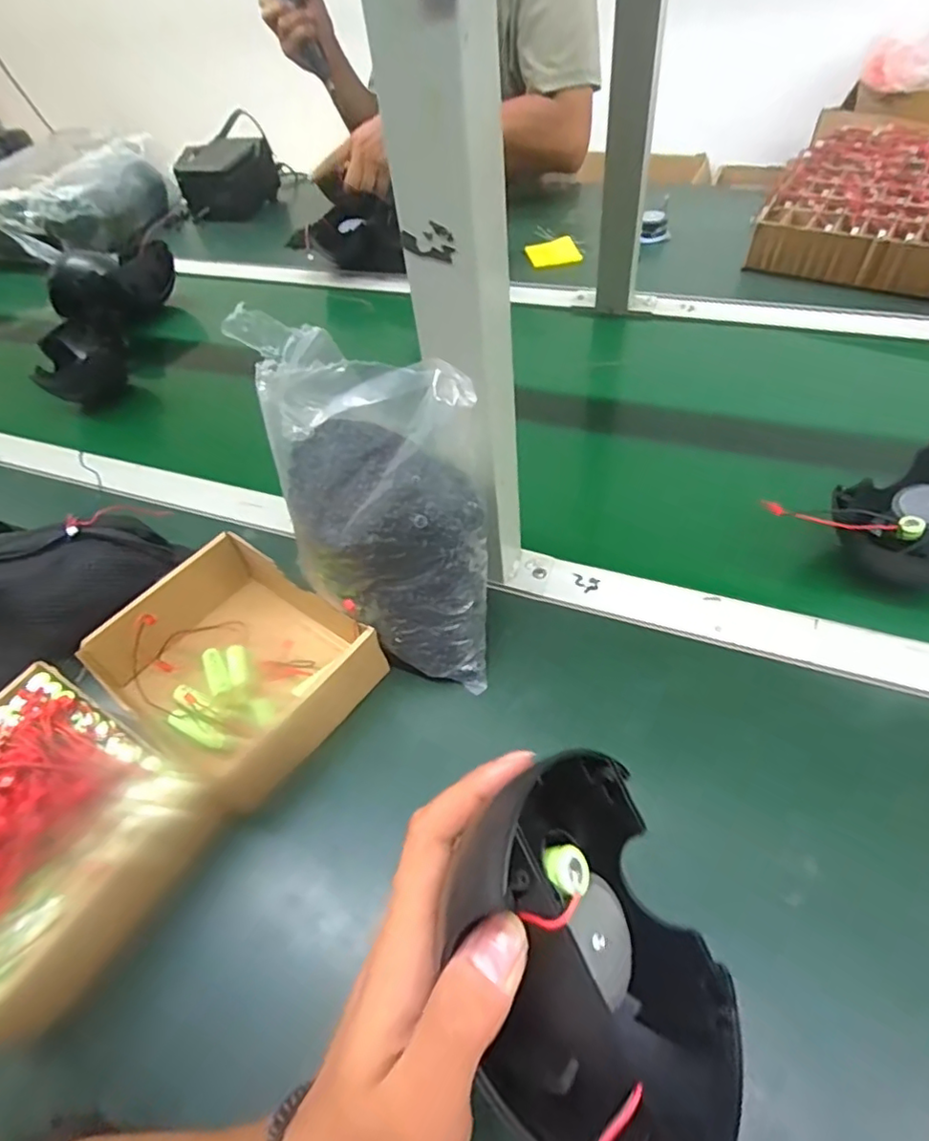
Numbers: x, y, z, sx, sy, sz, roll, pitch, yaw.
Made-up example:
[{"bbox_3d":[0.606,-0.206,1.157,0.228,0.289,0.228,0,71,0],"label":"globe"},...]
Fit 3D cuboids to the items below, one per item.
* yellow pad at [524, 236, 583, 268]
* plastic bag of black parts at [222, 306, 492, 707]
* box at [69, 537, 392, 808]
[{"bbox_3d":[0.123,-0.444,0.835,0.075,0.006,0.053,-17,63,-11],"label":"yellow pad"},{"bbox_3d":[-0.048,-0.034,0.376,0.115,0.207,0.151,-23,51,-14],"label":"plastic bag of black parts"},{"bbox_3d":[-0.157,0.066,0.416,0.163,0.061,0.141,30,58,27],"label":"box"}]

